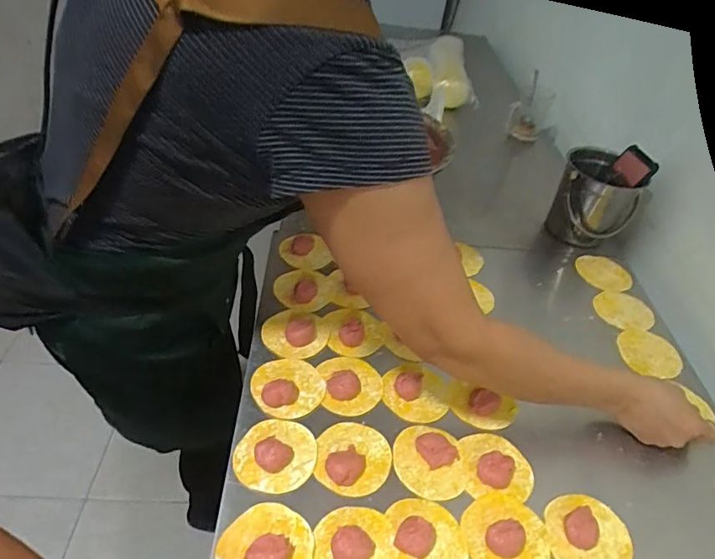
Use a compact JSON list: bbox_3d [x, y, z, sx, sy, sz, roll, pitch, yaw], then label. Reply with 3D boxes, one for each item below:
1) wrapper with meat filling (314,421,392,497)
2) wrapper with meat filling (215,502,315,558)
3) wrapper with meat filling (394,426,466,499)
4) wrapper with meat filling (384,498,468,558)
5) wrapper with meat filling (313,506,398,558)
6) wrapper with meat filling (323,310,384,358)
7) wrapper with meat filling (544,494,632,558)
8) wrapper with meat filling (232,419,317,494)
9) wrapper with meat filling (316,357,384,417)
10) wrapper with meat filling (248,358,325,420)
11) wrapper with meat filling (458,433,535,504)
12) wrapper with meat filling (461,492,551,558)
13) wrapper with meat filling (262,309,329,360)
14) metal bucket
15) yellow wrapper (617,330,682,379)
[{"bbox_3d":[-0.004,0.186,0.532,0.079,0.019,0.078,4,43,-4],"label":"wrapper with meat filling"},{"bbox_3d":[-0.083,0.248,0.454,0.080,0.021,0.083,4,43,-4],"label":"wrapper with meat filling"},{"bbox_3d":[0.078,0.193,0.538,0.073,0.021,0.081,-2,44,-10],"label":"wrapper with meat filling"},{"bbox_3d":[0.071,0.249,0.475,0.071,0.023,0.082,0,44,-8],"label":"wrapper with meat filling"},{"bbox_3d":[-0.002,0.250,0.461,0.076,0.023,0.080,5,43,-3],"label":"wrapper with meat filling"},{"bbox_3d":[-0.004,0.063,0.661,0.072,0.024,0.083,-1,44,-9],"label":"wrapper with meat filling"},{"bbox_3d":[0.235,0.256,0.498,0.083,0.017,0.080,6,43,-2],"label":"wrapper with meat filling"},{"bbox_3d":[-0.087,0.181,0.524,0.084,0.018,0.079,1,44,-7],"label":"wrapper with meat filling"},{"bbox_3d":[-0.008,0.125,0.600,0.076,0.020,0.078,4,43,-4],"label":"wrapper with meat filling"},{"bbox_3d":[-0.083,0.122,0.588,0.081,0.020,0.082,4,43,-4],"label":"wrapper with meat filling"},{"bbox_3d":[0.154,0.198,0.540,0.076,0.023,0.074,4,43,-4],"label":"wrapper with meat filling"},{"bbox_3d":[0.149,0.250,0.487,0.083,0.021,0.080,4,43,-4],"label":"wrapper with meat filling"},{"bbox_3d":[-0.080,0.066,0.652,0.081,0.015,0.083,4,43,-4],"label":"wrapper with meat filling"},{"bbox_3d":[0.406,-0.135,0.854,0.125,0.140,0.125,4,43,-4],"label":"metal bucket"},{"bbox_3d":[0.412,0.104,0.696,0.080,0.008,0.075,7,43,-1],"label":"yellow wrapper"}]

